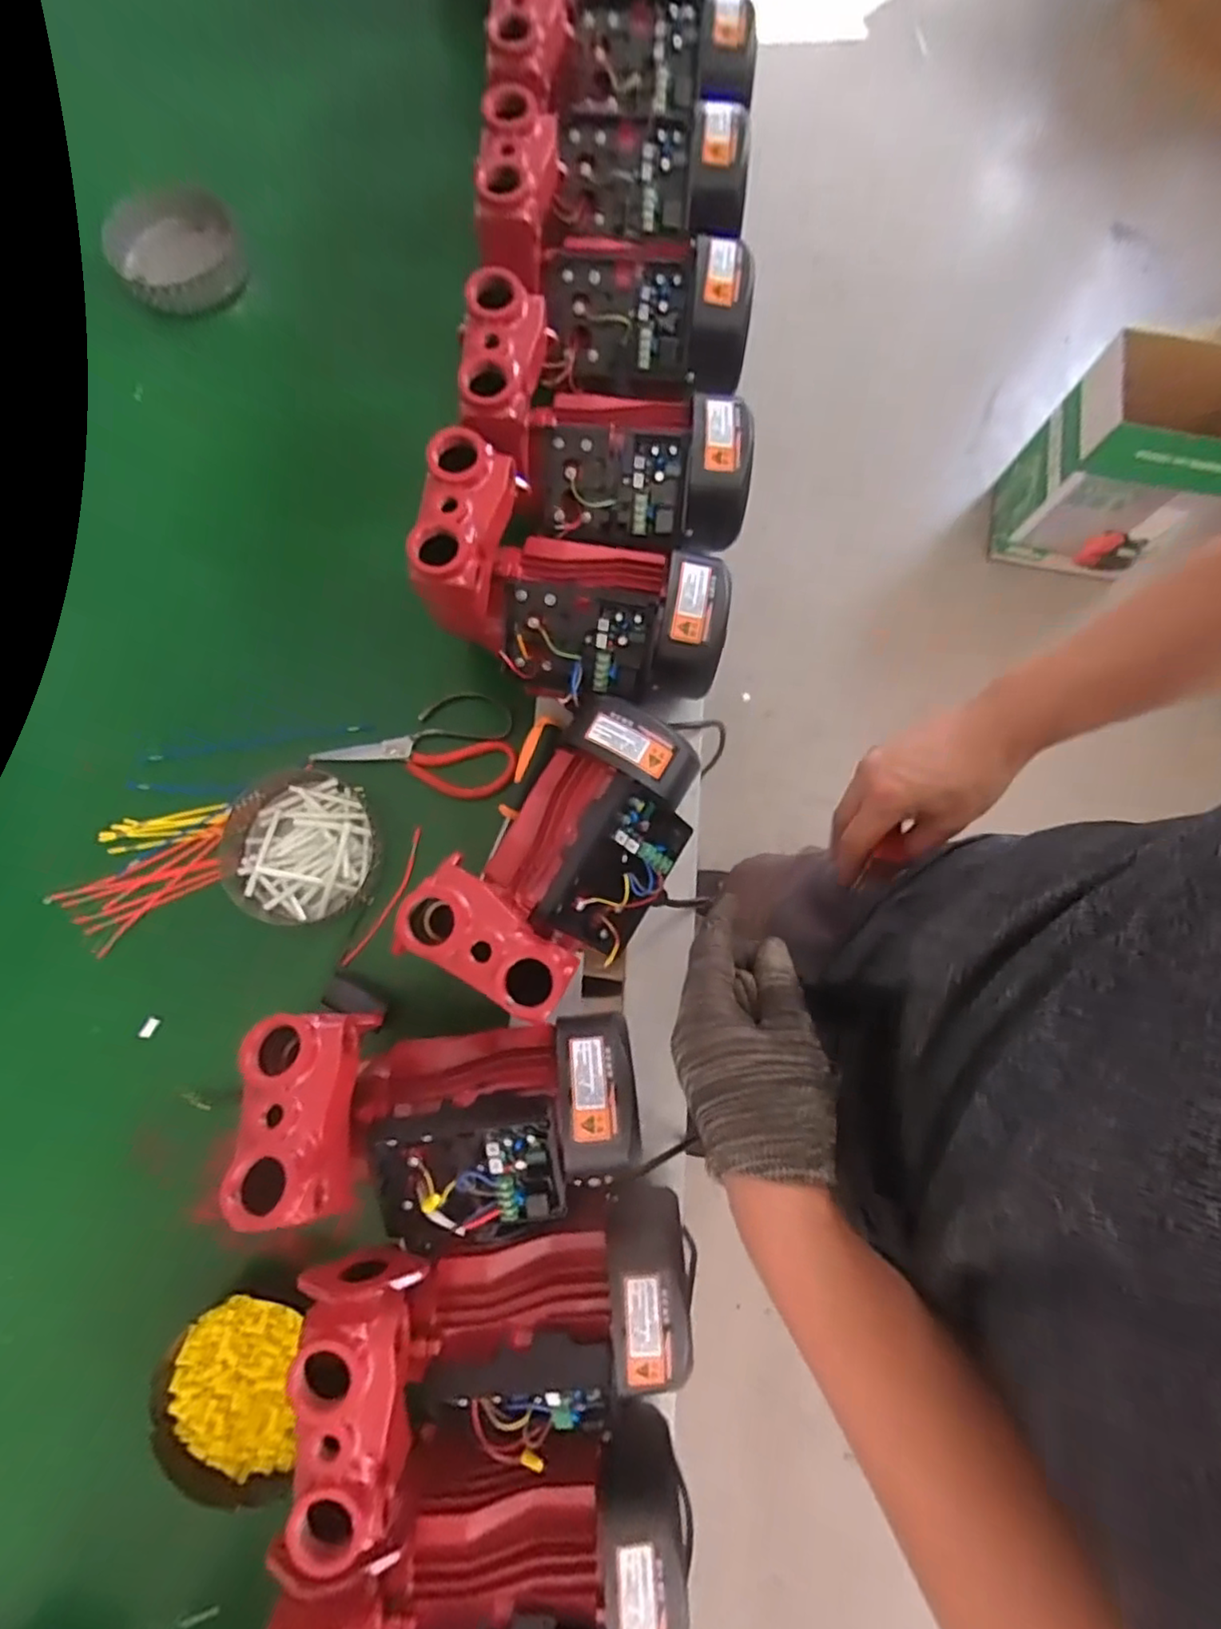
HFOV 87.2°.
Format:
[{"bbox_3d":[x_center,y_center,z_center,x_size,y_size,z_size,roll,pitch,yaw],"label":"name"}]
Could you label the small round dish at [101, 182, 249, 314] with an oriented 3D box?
[{"bbox_3d":[-0.477,-0.619,0.703,0.135,0.036,0.138,0,80,-1],"label":"small round dish"}]

